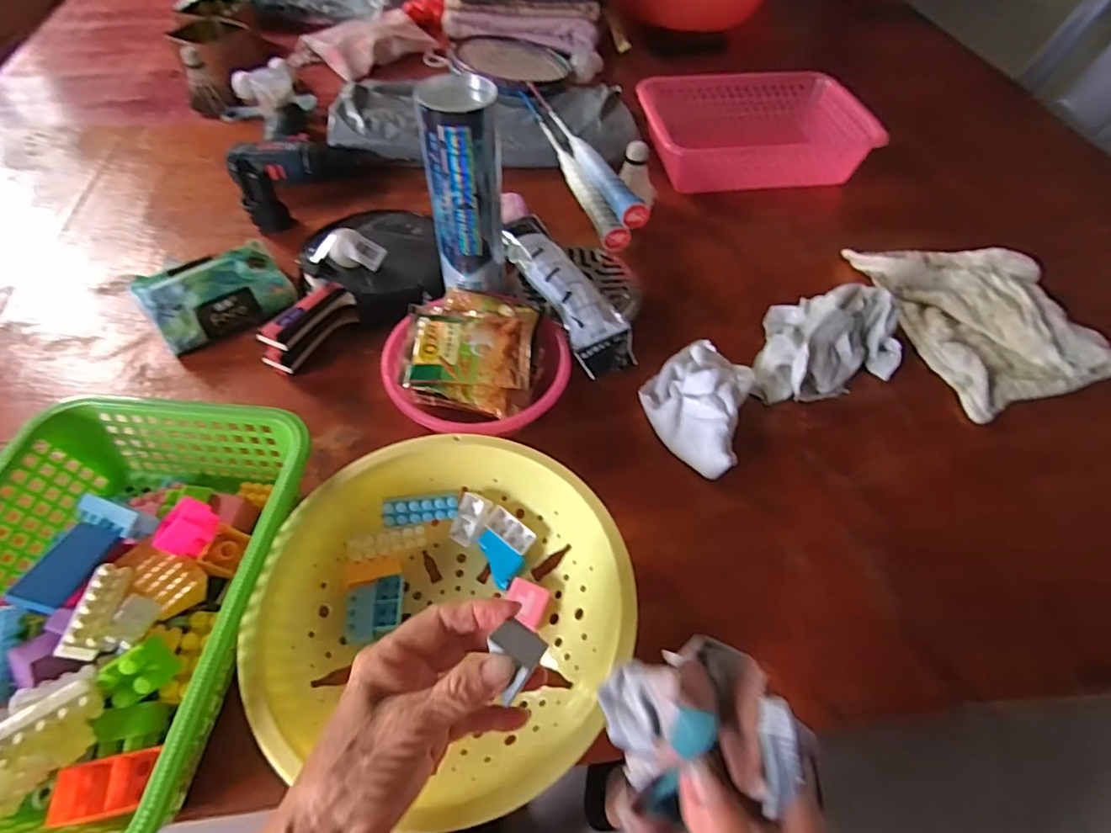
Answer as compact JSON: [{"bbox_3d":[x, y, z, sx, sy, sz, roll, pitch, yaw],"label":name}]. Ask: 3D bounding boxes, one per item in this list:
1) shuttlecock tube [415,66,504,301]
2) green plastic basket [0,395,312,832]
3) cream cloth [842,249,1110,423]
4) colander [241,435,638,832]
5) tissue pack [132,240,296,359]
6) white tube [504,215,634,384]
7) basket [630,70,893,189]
[{"bbox_3d":[-0.082,-0.197,0.519,0.065,0.199,0.058,-6,54,-5],"label":"shuttlecock tube"},{"bbox_3d":[-0.305,0.131,0.382,0.218,0.079,0.295,4,54,2],"label":"green plastic basket"},{"bbox_3d":[0.473,-0.123,0.616,0.194,0.029,0.238,-16,56,-12],"label":"cream cloth"},{"bbox_3d":[-0.075,0.136,0.399,0.246,0.069,0.244,4,54,2],"label":"colander"},{"bbox_3d":[-0.353,-0.126,0.583,0.132,0.062,0.076,-32,61,-21],"label":"tissue pack"},{"bbox_3d":[0.009,-0.131,0.577,0.059,0.025,0.228,-21,57,-16],"label":"white tube"},{"bbox_3d":[0.277,-0.410,0.799,0.303,0.071,0.208,-3,54,-3],"label":"basket"}]

